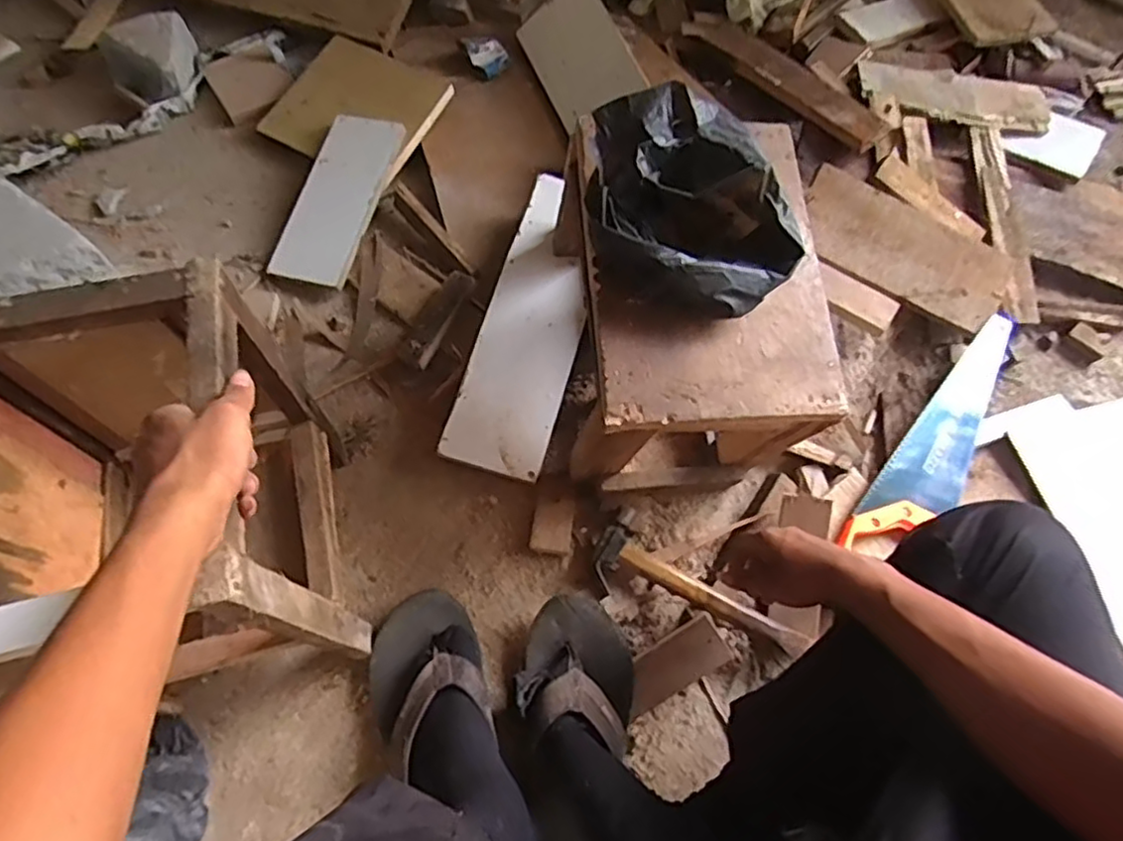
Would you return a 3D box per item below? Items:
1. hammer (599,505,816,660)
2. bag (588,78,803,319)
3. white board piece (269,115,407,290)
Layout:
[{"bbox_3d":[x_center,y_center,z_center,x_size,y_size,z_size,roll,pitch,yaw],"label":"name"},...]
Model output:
[{"bbox_3d":[0.145,0.196,0.723,0.240,0.033,0.078,33,69,12],"label":"hammer"},{"bbox_3d":[0.111,-0.185,0.602,0.159,0.116,0.199,-31,71,-14],"label":"bag"},{"bbox_3d":[-0.306,-0.306,0.916,0.111,0.010,0.263,13,74,11],"label":"white board piece"}]

